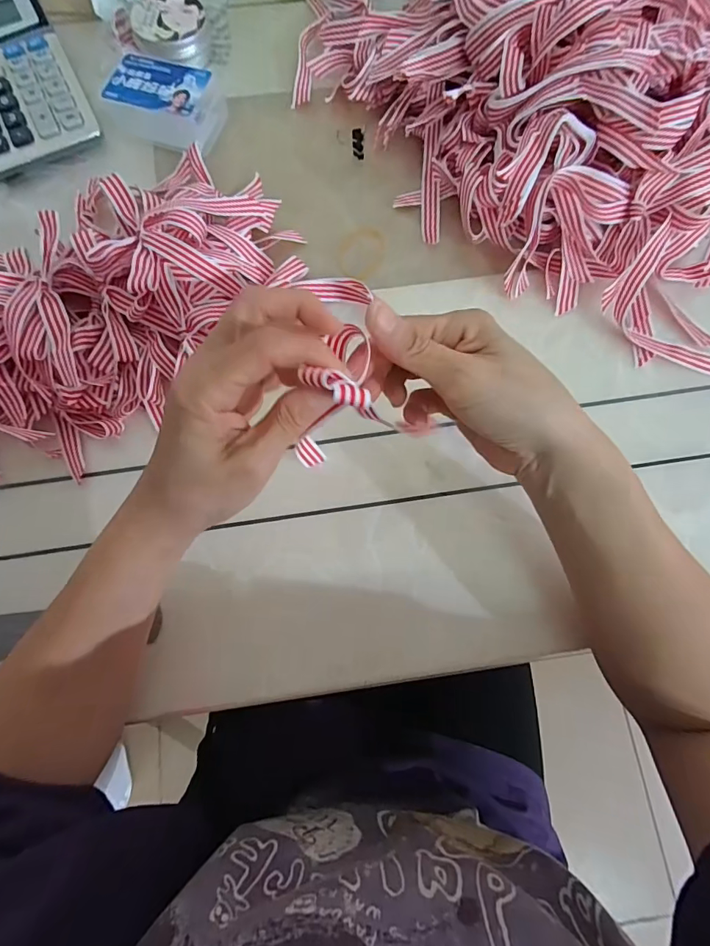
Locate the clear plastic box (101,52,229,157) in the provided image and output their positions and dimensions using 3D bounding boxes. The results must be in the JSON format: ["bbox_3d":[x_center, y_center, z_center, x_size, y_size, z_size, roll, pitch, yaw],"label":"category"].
[{"bbox_3d":[-0.164,-0.315,0.386,0.092,0.031,0.065,20,76,5],"label":"clear plastic box"}]

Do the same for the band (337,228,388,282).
[{"bbox_3d":[0.006,-0.182,0.371,0.037,0.004,0.053,10,76,2],"label":"band"}]

